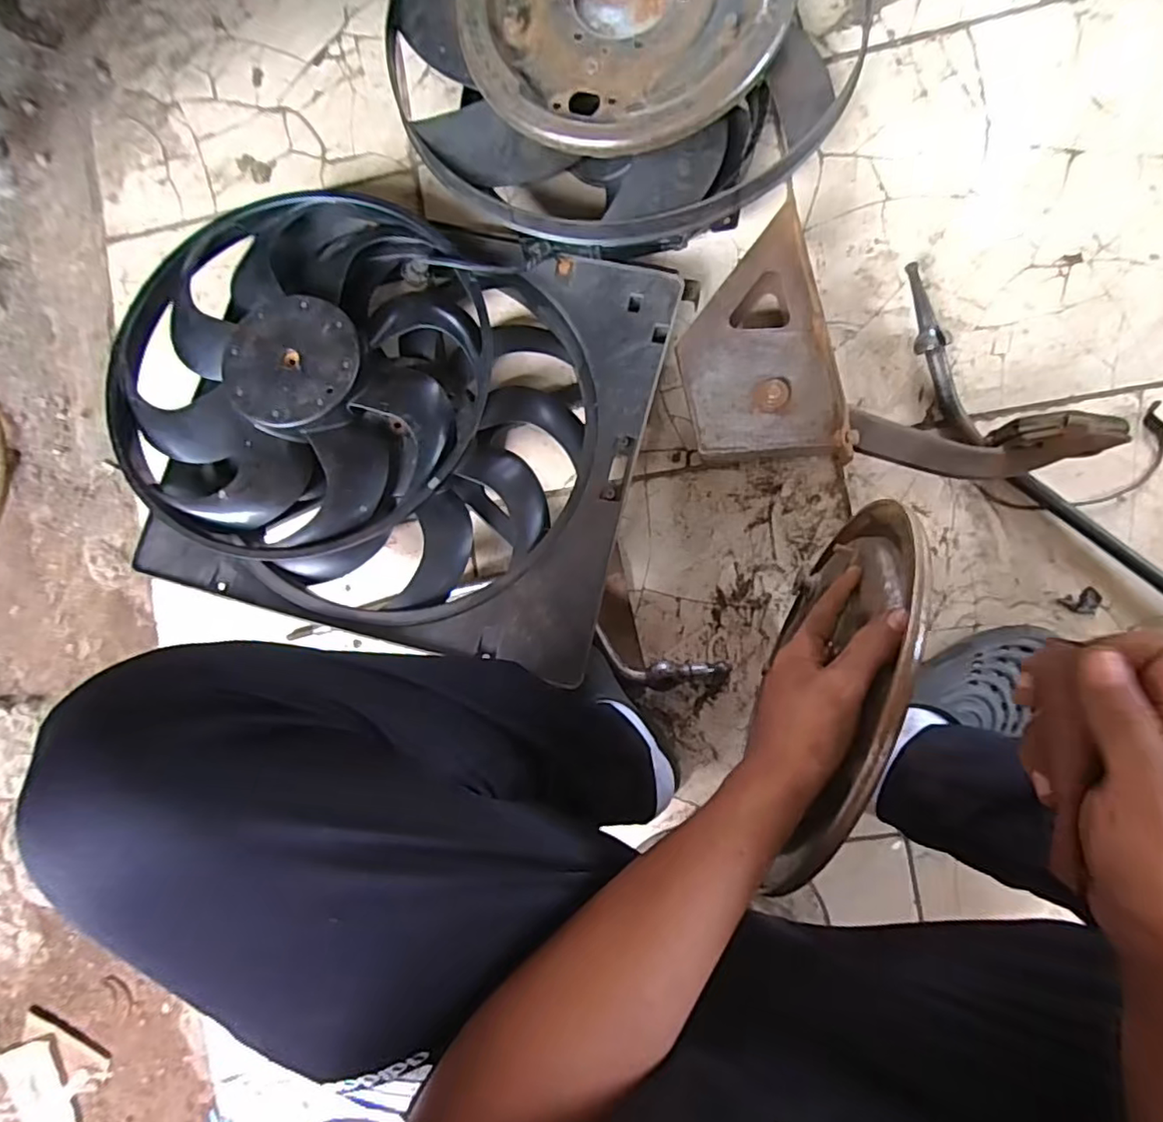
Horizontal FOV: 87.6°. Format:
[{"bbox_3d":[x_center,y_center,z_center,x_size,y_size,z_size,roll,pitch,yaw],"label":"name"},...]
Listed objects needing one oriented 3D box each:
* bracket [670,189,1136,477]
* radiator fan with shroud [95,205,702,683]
[{"bbox_3d":[0.279,-0.199,0.557,0.379,0.071,0.228,8,93,8],"label":"bracket"},{"bbox_3d":[-0.196,-0.144,0.614,0.511,0.125,0.413,13,94,8],"label":"radiator fan with shroud"}]

